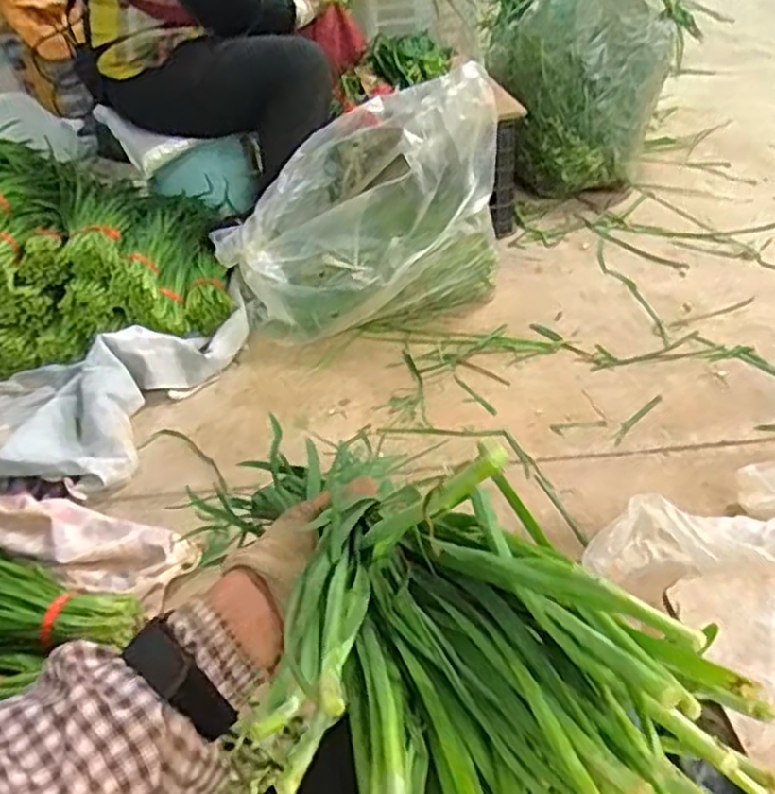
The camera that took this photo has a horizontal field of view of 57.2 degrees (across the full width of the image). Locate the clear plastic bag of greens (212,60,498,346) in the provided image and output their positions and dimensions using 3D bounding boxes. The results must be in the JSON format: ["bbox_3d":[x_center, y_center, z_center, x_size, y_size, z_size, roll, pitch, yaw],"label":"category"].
[{"bbox_3d":[-0.040,-0.367,1.423,0.532,0.365,0.366,-28,45,-22],"label":"clear plastic bag of greens"}]

